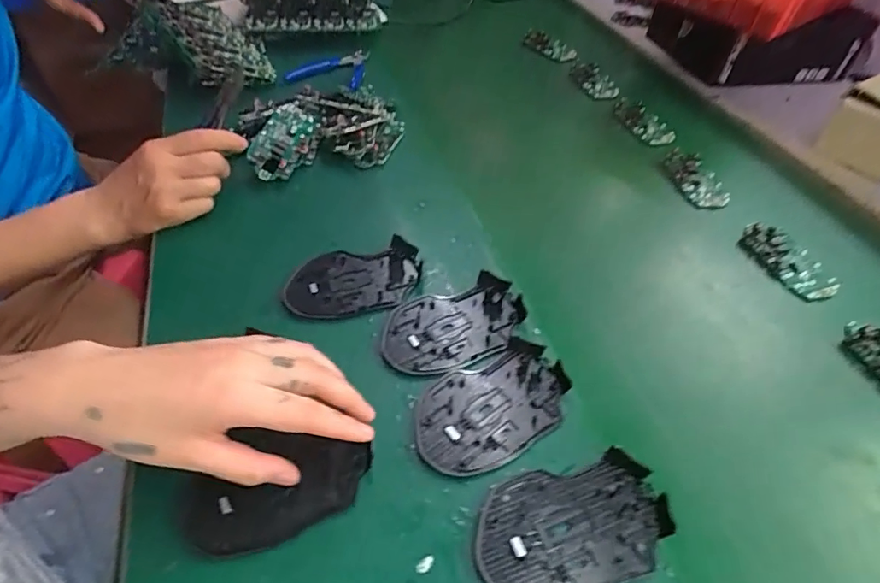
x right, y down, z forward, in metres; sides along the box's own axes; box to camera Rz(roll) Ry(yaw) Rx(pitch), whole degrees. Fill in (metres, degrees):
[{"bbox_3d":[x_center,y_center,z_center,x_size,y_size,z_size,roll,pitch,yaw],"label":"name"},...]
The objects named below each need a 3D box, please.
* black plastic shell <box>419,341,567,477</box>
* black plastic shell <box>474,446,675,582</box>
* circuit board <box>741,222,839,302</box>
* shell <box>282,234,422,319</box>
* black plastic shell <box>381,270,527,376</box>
[{"bbox_3d":[0.037,0.080,0.355,0.113,0.010,0.072,-21,53,-21],"label":"black plastic shell"},{"bbox_3d":[0.078,0.139,0.300,0.113,0.016,0.071,-9,50,-12],"label":"black plastic shell"},{"bbox_3d":[0.327,-0.030,0.476,0.045,0.013,0.092,-12,50,-14],"label":"circuit board"},{"bbox_3d":[-0.073,-0.011,0.432,0.114,0.010,0.069,-12,50,-14],"label":"shell"},{"bbox_3d":[0.012,0.026,0.401,0.114,0.011,0.073,-15,51,-16],"label":"black plastic shell"}]

